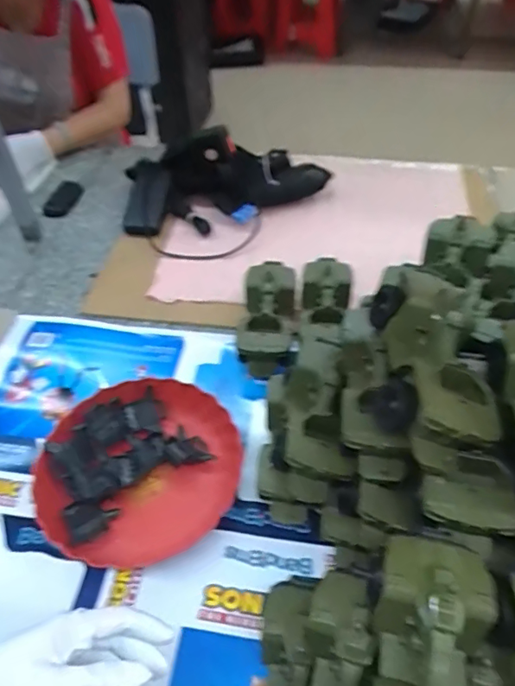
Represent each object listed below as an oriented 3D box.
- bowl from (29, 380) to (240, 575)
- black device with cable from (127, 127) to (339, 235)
[{"bbox_3d":[-0.143,0.155,0.636,0.244,0.053,0.213,-24,53,-19],"label":"bowl"},{"bbox_3d":[-0.067,-0.327,1.005,0.391,0.115,0.188,-9,50,-7],"label":"black device with cable"}]

